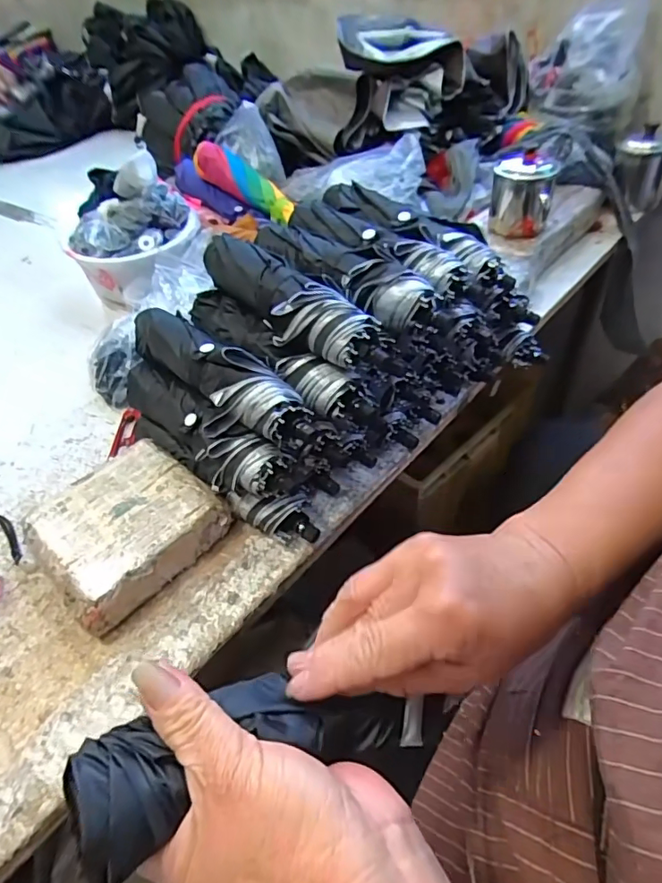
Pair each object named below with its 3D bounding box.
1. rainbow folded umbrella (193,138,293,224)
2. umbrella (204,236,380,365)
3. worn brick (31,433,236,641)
[{"bbox_3d":[-0.124,-0.398,0.801,0.218,0.042,0.051,39,59,14],"label":"rainbow folded umbrella"},{"bbox_3d":[-0.040,-0.128,0.438,0.059,0.045,0.197,-34,52,-22],"label":"umbrella"},{"bbox_3d":[-0.176,0.076,0.449,0.120,0.051,0.134,30,56,29],"label":"worn brick"}]

